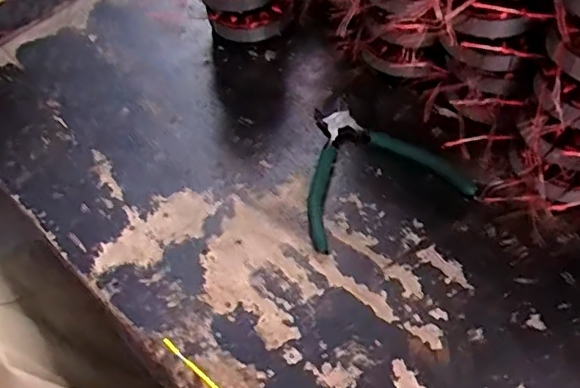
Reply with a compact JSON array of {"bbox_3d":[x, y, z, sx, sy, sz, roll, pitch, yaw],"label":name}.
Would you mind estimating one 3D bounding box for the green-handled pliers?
[{"bbox_3d":[0.064,-0.028,0.474,0.131,0.011,0.132,-17,53,-7],"label":"green-handled pliers"}]

